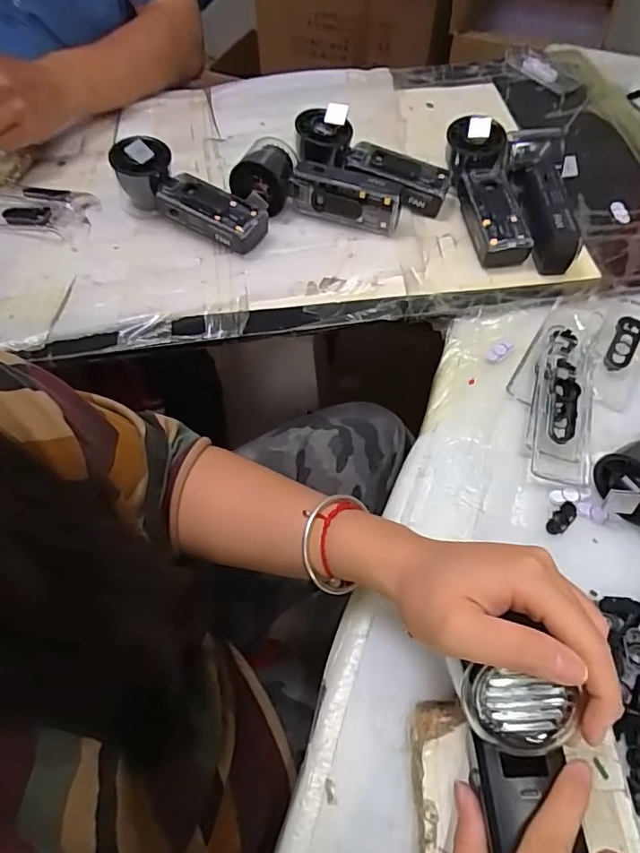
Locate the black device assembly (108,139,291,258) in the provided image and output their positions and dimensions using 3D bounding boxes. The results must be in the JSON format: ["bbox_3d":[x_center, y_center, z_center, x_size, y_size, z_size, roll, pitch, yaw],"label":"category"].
[{"bbox_3d":[-0.108,-0.243,0.508,0.156,0.057,0.115,25,62,15],"label":"black device assembly"}]

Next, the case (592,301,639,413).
[{"bbox_3d":[0.253,-0.066,0.431,0.042,0.022,0.110,27,63,16],"label":"case"}]

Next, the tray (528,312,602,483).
[{"bbox_3d":[0.197,-0.036,0.414,0.047,0.023,0.170,15,60,10],"label":"tray"}]

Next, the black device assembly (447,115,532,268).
[{"bbox_3d":[0.161,-0.227,0.501,0.054,0.056,0.152,-1,59,0],"label":"black device assembly"}]

